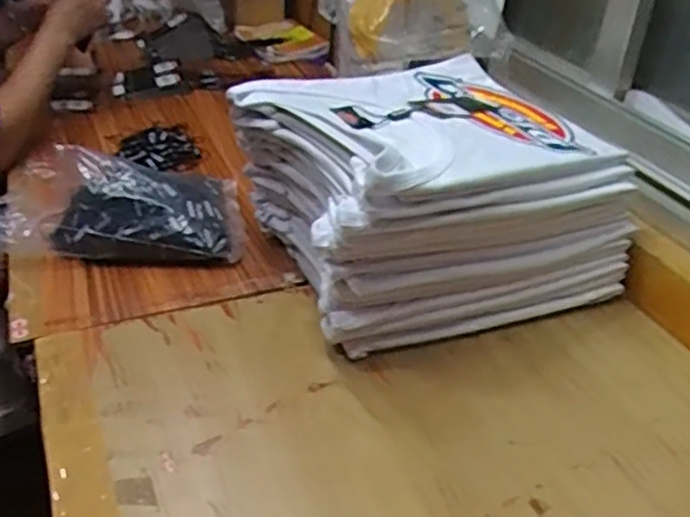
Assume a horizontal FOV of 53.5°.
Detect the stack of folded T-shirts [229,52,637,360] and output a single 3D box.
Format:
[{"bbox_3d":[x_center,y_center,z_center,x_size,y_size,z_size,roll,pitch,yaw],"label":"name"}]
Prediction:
[{"bbox_3d":[0.090,-0.076,0.745,0.349,0.206,0.288,-16,39,-26],"label":"stack of folded T-shirts"}]

